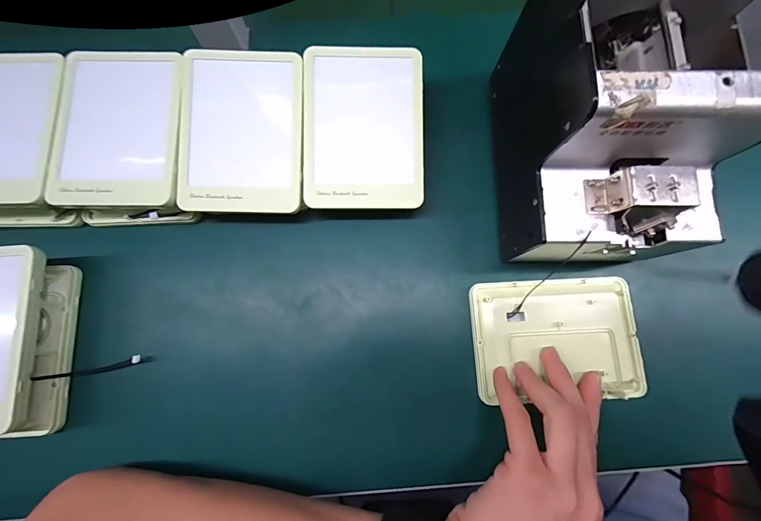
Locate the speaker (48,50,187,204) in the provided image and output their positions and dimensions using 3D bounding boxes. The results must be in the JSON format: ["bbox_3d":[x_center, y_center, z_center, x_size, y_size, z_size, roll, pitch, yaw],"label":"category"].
[{"bbox_3d":[-0.212,-0.113,0.283,0.098,0.022,0.138,-1,77,-1],"label":"speaker"}]

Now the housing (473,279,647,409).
[{"bbox_3d":[0.147,0.064,0.286,0.134,0.015,0.096,-3,77,-1],"label":"housing"}]

